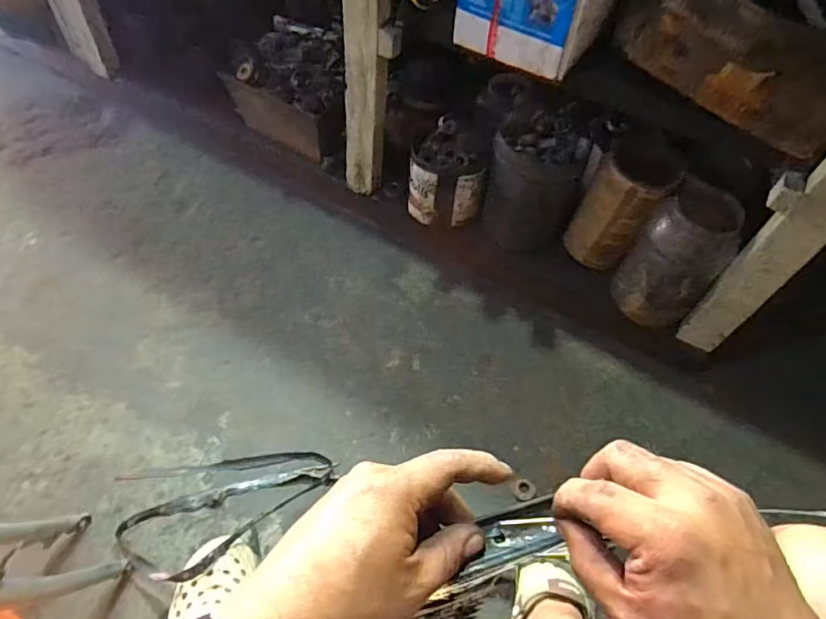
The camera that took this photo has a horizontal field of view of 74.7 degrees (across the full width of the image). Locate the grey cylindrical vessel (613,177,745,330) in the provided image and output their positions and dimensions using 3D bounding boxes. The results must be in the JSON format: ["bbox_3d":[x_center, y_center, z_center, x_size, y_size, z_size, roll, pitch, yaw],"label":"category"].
[{"bbox_3d":[0.460,-0.101,0.936,0.134,0.250,0.138,31,59,15],"label":"grey cylindrical vessel"}]

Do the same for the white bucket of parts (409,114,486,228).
[{"bbox_3d":[0.062,-0.250,1.078,0.127,0.205,0.129,-23,61,-18],"label":"white bucket of parts"}]

